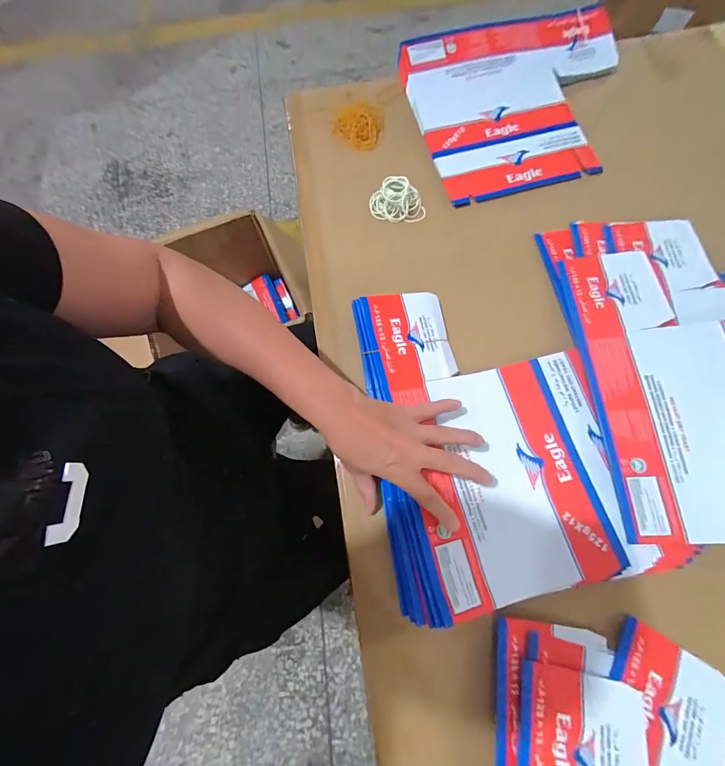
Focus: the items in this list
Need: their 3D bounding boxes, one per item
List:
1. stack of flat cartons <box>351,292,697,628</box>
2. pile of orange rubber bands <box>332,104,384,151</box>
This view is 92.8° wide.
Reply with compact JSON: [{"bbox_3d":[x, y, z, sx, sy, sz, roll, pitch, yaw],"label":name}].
[{"bbox_3d":[0.141,0.047,0.384,0.259,0.037,0.341,-10,71,-3],"label":"stack of flat cartons"},{"bbox_3d":[-0.007,-0.414,0.544,0.080,0.022,0.100,2,72,2],"label":"pile of orange rubber bands"}]

